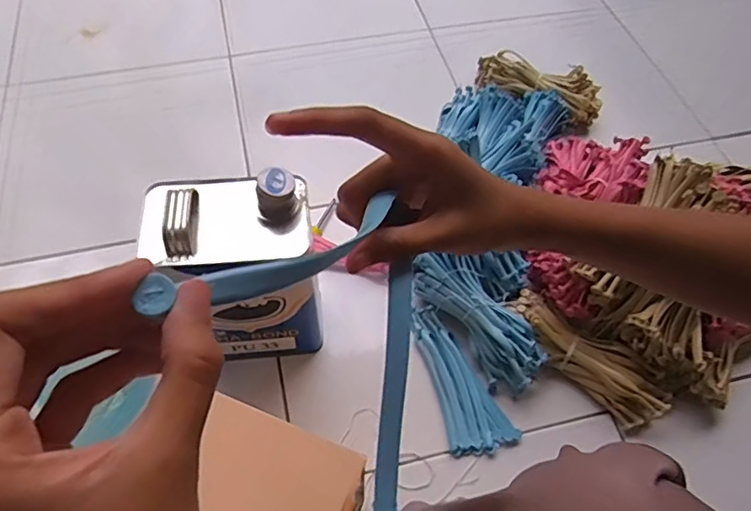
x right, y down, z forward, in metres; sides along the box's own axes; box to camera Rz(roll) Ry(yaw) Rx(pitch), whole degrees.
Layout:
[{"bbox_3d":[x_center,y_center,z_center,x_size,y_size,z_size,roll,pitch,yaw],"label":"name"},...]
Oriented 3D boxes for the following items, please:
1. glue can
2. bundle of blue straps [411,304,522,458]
[{"bbox_3d":[-0.154,0.015,0.650,0.165,0.256,0.105,-3,57,-4],"label":"glue can"},{"bbox_3d":[0.095,0.162,0.727,0.079,0.020,0.200,-25,61,-17],"label":"bundle of blue straps"}]

